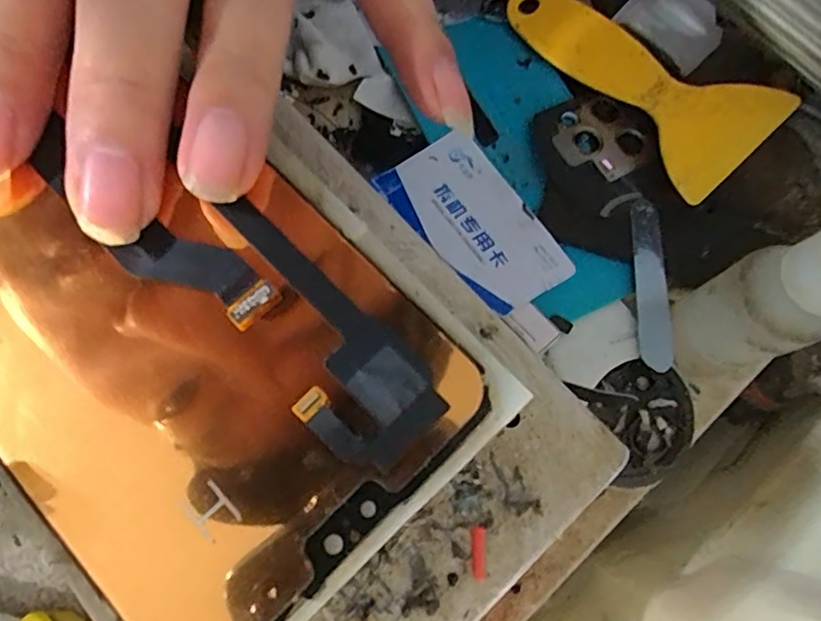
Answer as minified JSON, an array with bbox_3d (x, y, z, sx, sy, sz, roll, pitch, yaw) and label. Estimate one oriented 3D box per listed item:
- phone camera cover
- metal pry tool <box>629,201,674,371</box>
[{"bbox_3d":[0.085,-0.076,0.255,0.035,0.006,0.038,-38,79,-10],"label":"phone camera cover"},{"bbox_3d":[0.100,-0.012,0.238,0.014,0.004,0.072,2,76,-7],"label":"metal pry tool"}]

